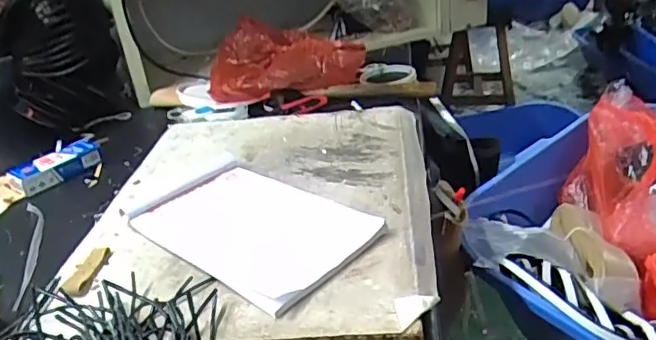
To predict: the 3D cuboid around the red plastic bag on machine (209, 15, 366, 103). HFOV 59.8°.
[{"bbox_3d":[-0.071,-0.178,0.913,0.250,0.064,0.216,-4,27,7],"label":"red plastic bag on machine"}]

